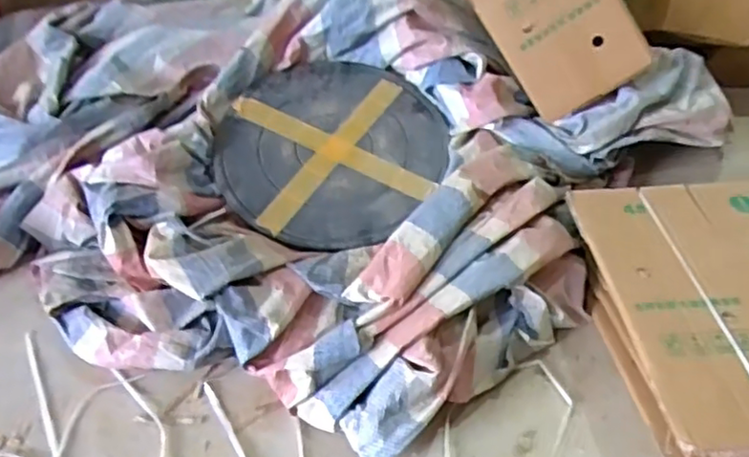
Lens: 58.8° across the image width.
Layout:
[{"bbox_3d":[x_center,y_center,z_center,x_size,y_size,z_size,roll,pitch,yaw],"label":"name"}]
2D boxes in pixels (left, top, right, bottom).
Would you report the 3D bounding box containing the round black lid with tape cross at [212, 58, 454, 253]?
[{"bbox_3d":[-0.067,-0.128,1.069,0.328,0.042,0.336,4,68,-9],"label":"round black lid with tape cross"}]

